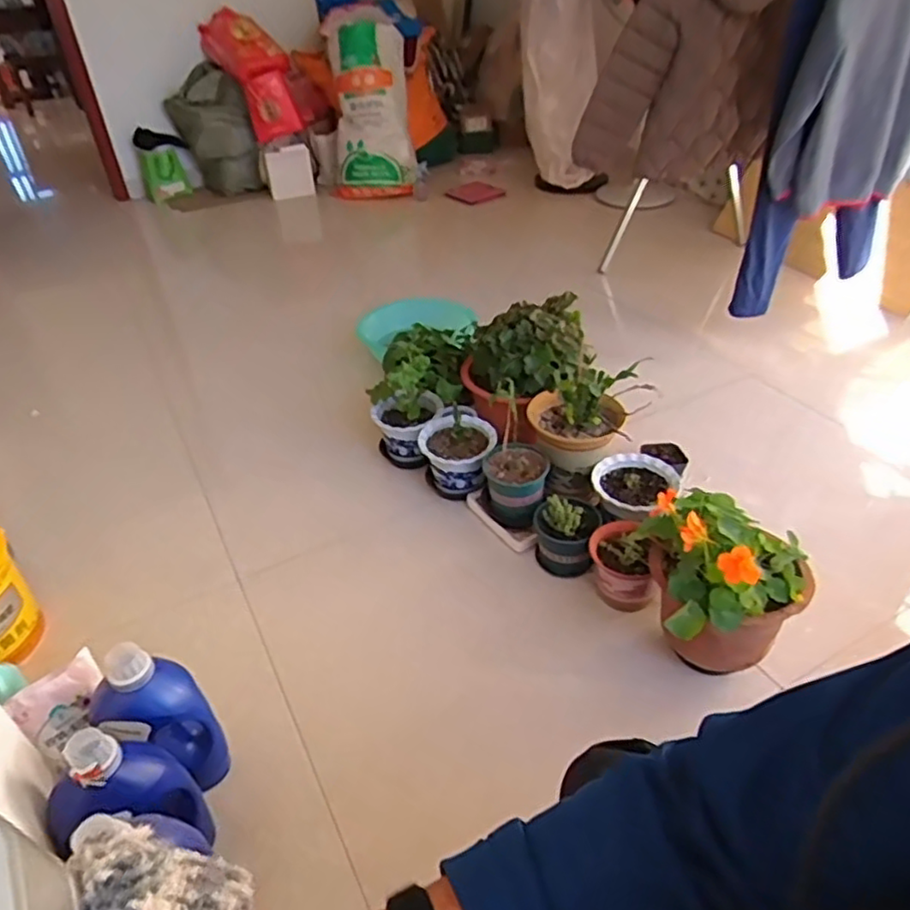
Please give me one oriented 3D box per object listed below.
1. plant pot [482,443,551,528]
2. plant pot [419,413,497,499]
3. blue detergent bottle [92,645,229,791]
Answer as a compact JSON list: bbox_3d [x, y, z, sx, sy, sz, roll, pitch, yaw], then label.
[{"bbox_3d":[0.135,0.073,1.544,0.140,0.142,0.134,-2,38,1],"label":"plant pot"},{"bbox_3d":[0.006,0.001,1.676,0.192,0.140,0.195,1,38,5],"label":"plant pot"},{"bbox_3d":[-0.451,0.414,1.052,0.135,0.302,0.092,-1,38,3],"label":"blue detergent bottle"}]

